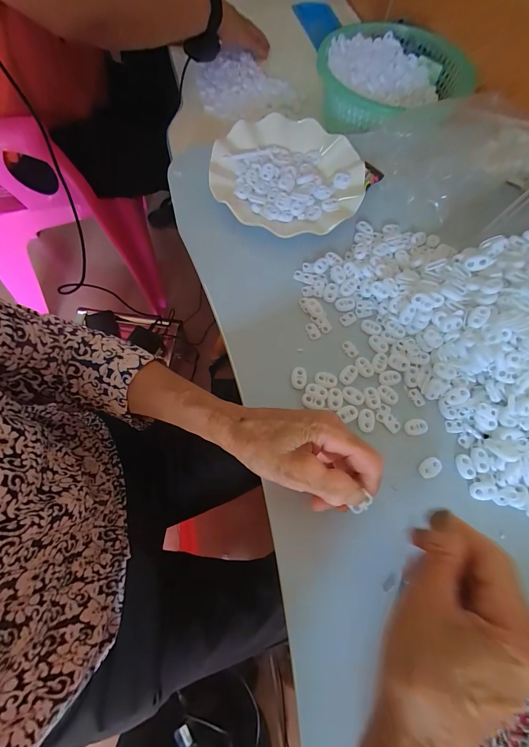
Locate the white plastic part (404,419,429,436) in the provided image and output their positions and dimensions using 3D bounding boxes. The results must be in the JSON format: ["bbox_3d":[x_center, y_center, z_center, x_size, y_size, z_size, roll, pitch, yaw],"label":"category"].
[{"bbox_3d":[0.146,0.052,0.298,0.022,0.006,0.015,-11,71,-6],"label":"white plastic part"}]

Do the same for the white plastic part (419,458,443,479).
[{"bbox_3d":[0.153,0.086,0.284,0.022,0.004,0.015,-29,74,-12],"label":"white plastic part"}]

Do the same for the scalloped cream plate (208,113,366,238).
[{"bbox_3d":[0.029,-0.238,0.370,0.175,0.020,0.178,13,70,2],"label":"scalloped cream plate"}]

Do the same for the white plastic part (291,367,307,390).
[{"bbox_3d":[0.034,0.005,0.305,0.015,0.005,0.021,6,70,0],"label":"white plastic part"}]

